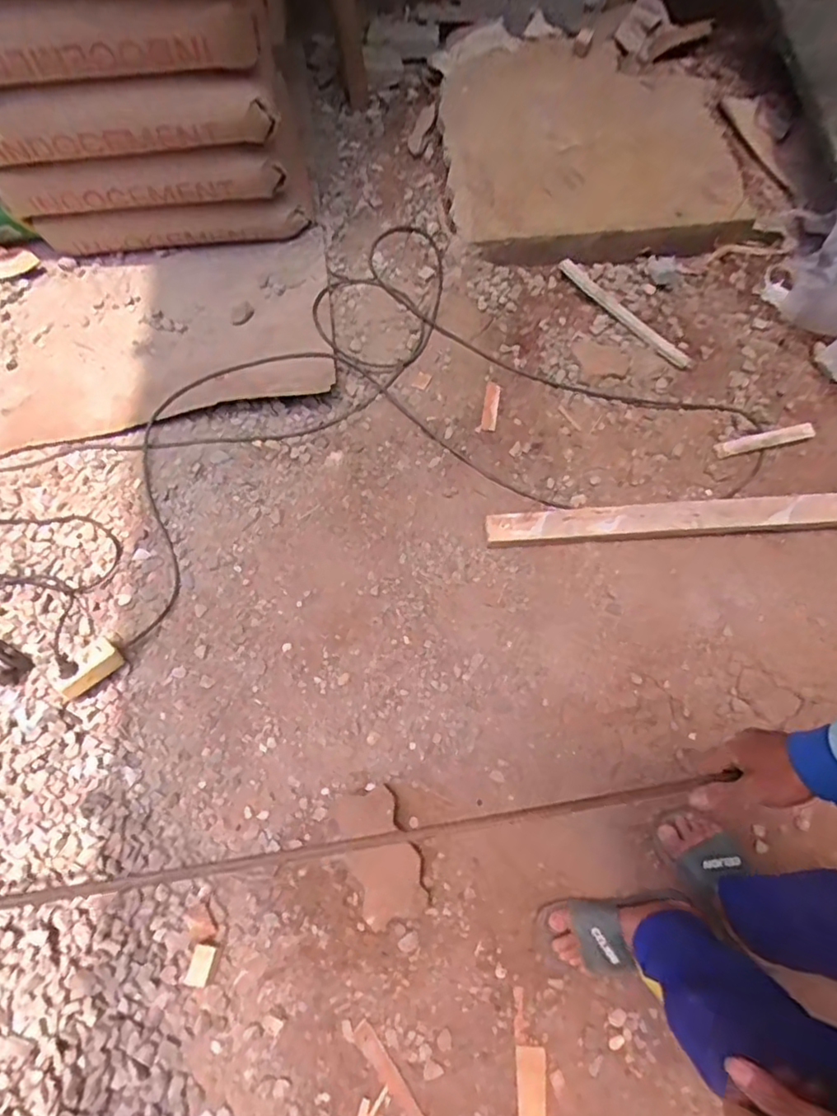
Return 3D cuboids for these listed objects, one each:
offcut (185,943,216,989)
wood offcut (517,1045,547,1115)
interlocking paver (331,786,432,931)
[{"bbox_3d":[-0.354,0.660,1.051,0.036,0.010,0.060,12,72,6],"label":"offcut"},{"bbox_3d":[0.172,0.809,0.972,0.042,0.010,0.125,1,71,3],"label":"wood offcut"},{"bbox_3d":[-0.066,0.483,1.052,0.118,0.067,0.207,-24,72,-6],"label":"interlocking paver"}]

